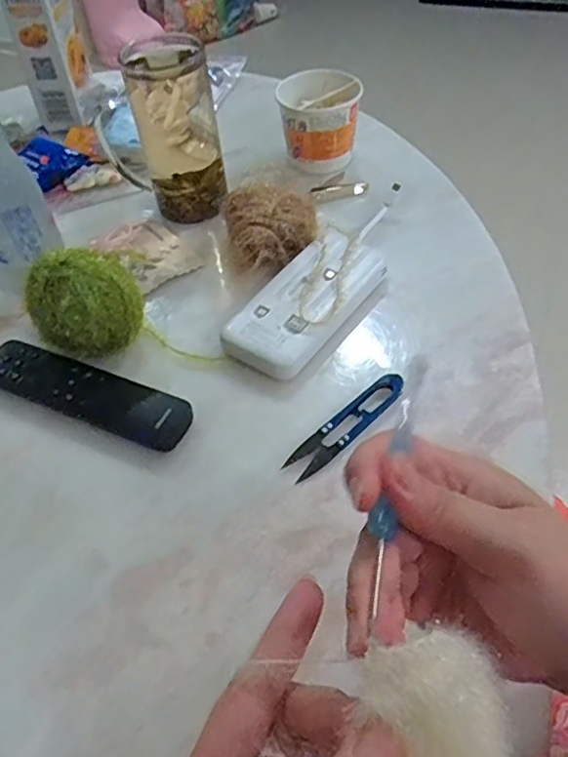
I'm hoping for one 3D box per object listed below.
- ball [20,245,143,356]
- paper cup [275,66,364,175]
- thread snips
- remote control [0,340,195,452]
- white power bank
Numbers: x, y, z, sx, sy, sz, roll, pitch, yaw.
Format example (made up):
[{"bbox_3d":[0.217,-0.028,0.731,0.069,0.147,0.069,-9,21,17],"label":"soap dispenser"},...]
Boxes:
[{"bbox_3d":[-0.143,-0.049,0.438,0.064,0.071,0.064,-3,50,3],"label":"ball"},{"bbox_3d":[0.036,-0.253,0.591,0.078,0.071,0.067,-2,50,4],"label":"paper cup"},{"bbox_3d":[0.042,0.029,0.393,0.098,0.010,0.023,-36,56,-23],"label":"thread snips"},{"bbox_3d":[-0.143,0.009,0.427,0.170,0.011,0.040,18,54,20],"label":"remote control"},{"bbox_3d":[0.022,-0.062,0.462,0.072,0.022,0.147,28,58,26],"label":"white power bank"}]

